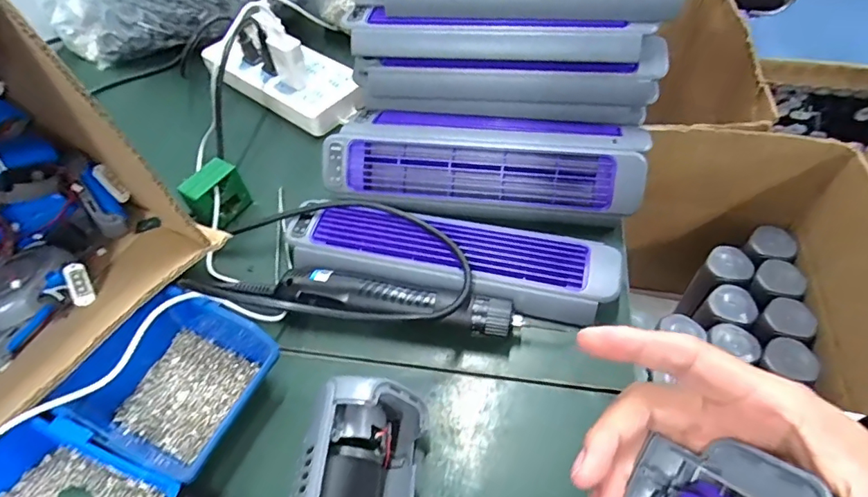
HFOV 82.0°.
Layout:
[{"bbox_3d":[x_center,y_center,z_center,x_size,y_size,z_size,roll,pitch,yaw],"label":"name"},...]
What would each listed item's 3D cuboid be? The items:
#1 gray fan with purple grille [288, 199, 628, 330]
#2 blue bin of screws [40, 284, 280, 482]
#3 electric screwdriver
[{"bbox_3d":[0.012,0.006,0.445,0.290,0.033,0.083,11,55,13],"label":"gray fan with purple grille"},{"bbox_3d":[-0.193,0.100,0.374,0.124,0.064,0.110,21,56,16],"label":"blue bin of screws"},{"bbox_3d":[-0.011,0.045,0.409,0.238,0.031,0.036,6,54,9],"label":"electric screwdriver"}]

